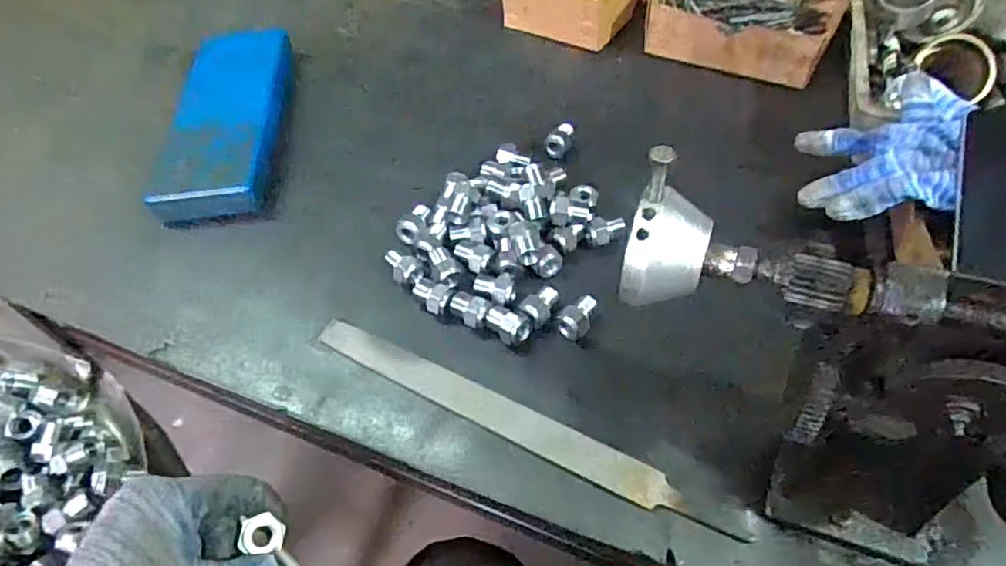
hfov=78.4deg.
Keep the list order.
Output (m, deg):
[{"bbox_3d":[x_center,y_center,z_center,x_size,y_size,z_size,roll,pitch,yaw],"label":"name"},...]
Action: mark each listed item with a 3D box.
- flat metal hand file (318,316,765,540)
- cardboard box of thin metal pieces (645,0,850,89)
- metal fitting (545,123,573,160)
[{"bbox_3d":[0.002,0.087,0.395,0.293,0.008,0.020,23,58,20],"label":"flat metal hand file"},{"bbox_3d":[0.237,-0.268,0.605,0.170,0.043,0.148,23,58,20],"label":"cardboard box of thin metal pieces"},{"bbox_3d":[0.050,-0.123,0.540,0.020,0.024,0.035,11,55,12],"label":"metal fitting"}]

